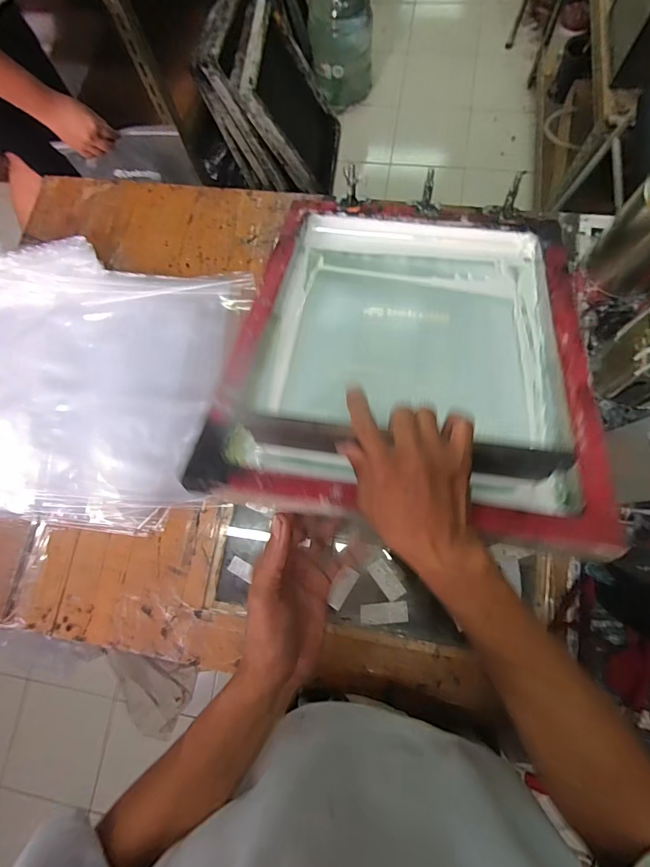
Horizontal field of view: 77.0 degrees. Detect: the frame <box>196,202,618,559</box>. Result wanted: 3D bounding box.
[{"bbox_3d":[0.108,-0.121,0.514,0.423,0.042,0.475,9,61,6],"label":"frame"}]

